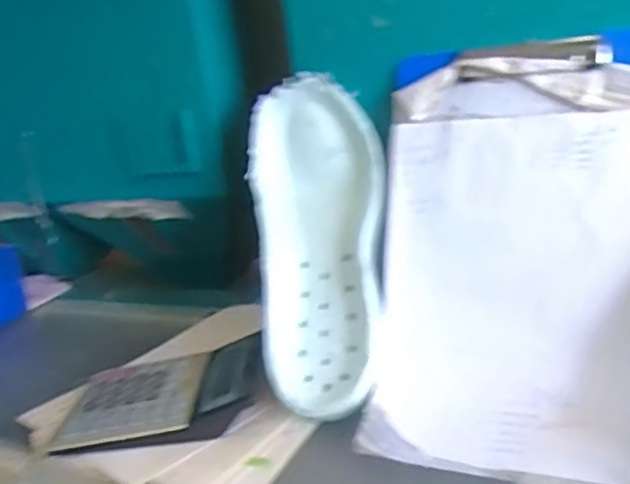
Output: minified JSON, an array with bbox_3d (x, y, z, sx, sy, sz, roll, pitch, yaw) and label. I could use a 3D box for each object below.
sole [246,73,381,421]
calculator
[{"bbox_3d":[0.003,-0.008,0.588,0.127,0.328,0.049,-6,-21,5],"label":"sole"},{"bbox_3d":[-0.135,0.142,0.587,0.183,0.042,0.134,-7,14,2],"label":"calculator"}]

